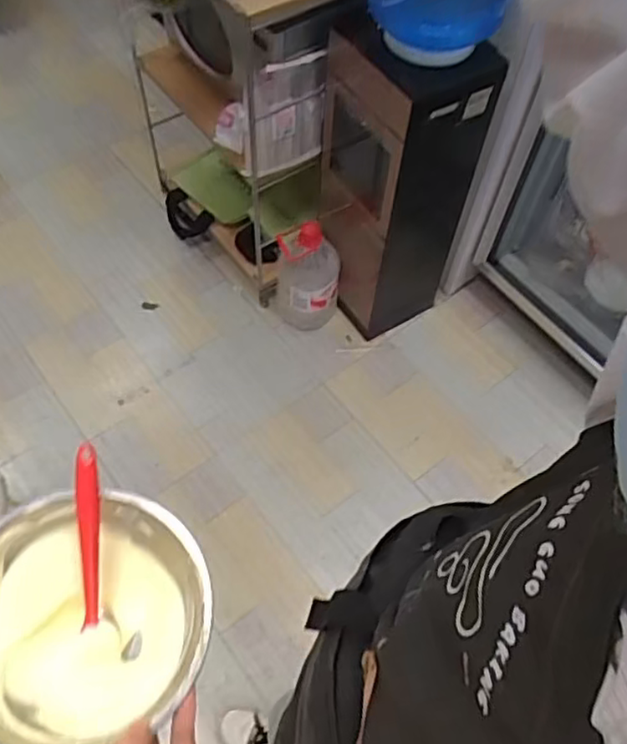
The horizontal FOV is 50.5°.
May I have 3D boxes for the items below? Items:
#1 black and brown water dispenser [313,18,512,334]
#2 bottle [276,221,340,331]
[{"bbox_3d":[0.184,-0.433,1.560,0.240,0.757,0.276,-31,66,-20],"label":"black and brown water dispenser"},{"bbox_3d":[-0.016,-0.251,1.752,0.163,0.323,0.158,5,59,-1],"label":"bottle"}]

